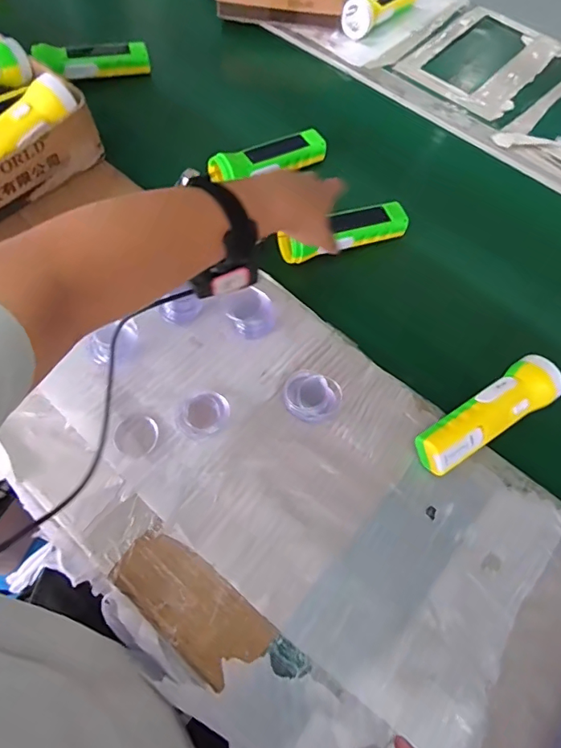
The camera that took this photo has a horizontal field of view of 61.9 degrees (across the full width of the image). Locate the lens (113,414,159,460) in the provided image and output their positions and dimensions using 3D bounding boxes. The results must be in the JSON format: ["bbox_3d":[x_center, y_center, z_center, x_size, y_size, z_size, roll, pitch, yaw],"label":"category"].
[{"bbox_3d":[-0.146,0.063,0.474,0.041,0.007,0.042,1,65,-3],"label":"lens"}]

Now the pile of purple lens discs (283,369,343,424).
[{"bbox_3d":[0.032,0.024,0.486,0.059,0.028,0.046,30,71,11],"label":"pile of purple lens discs"}]

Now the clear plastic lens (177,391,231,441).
[{"bbox_3d":[-0.080,0.042,0.484,0.048,0.013,0.050,1,65,-3],"label":"clear plastic lens"}]

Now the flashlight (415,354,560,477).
[{"bbox_3d":[0.210,0.041,0.475,0.170,0.042,0.049,-28,69,-15],"label":"flashlight"}]

